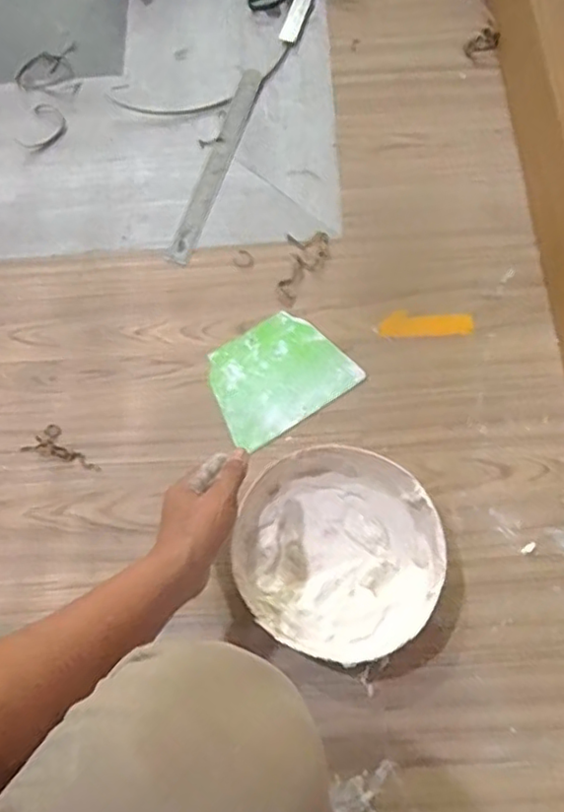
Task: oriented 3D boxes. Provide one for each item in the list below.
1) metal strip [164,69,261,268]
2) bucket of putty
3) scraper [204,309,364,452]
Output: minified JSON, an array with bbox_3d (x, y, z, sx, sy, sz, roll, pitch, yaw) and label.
[{"bbox_3d":[-0.088,-0.329,0.859,0.030,0.008,0.314,17,72,7],"label":"metal strip"},{"bbox_3d":[0.056,0.145,0.651,0.201,0.064,0.201,-1,71,2],"label":"bucket of putty"},{"bbox_3d":[-0.006,-0.037,0.751,0.160,0.008,0.127,-34,77,-10],"label":"scraper"}]

